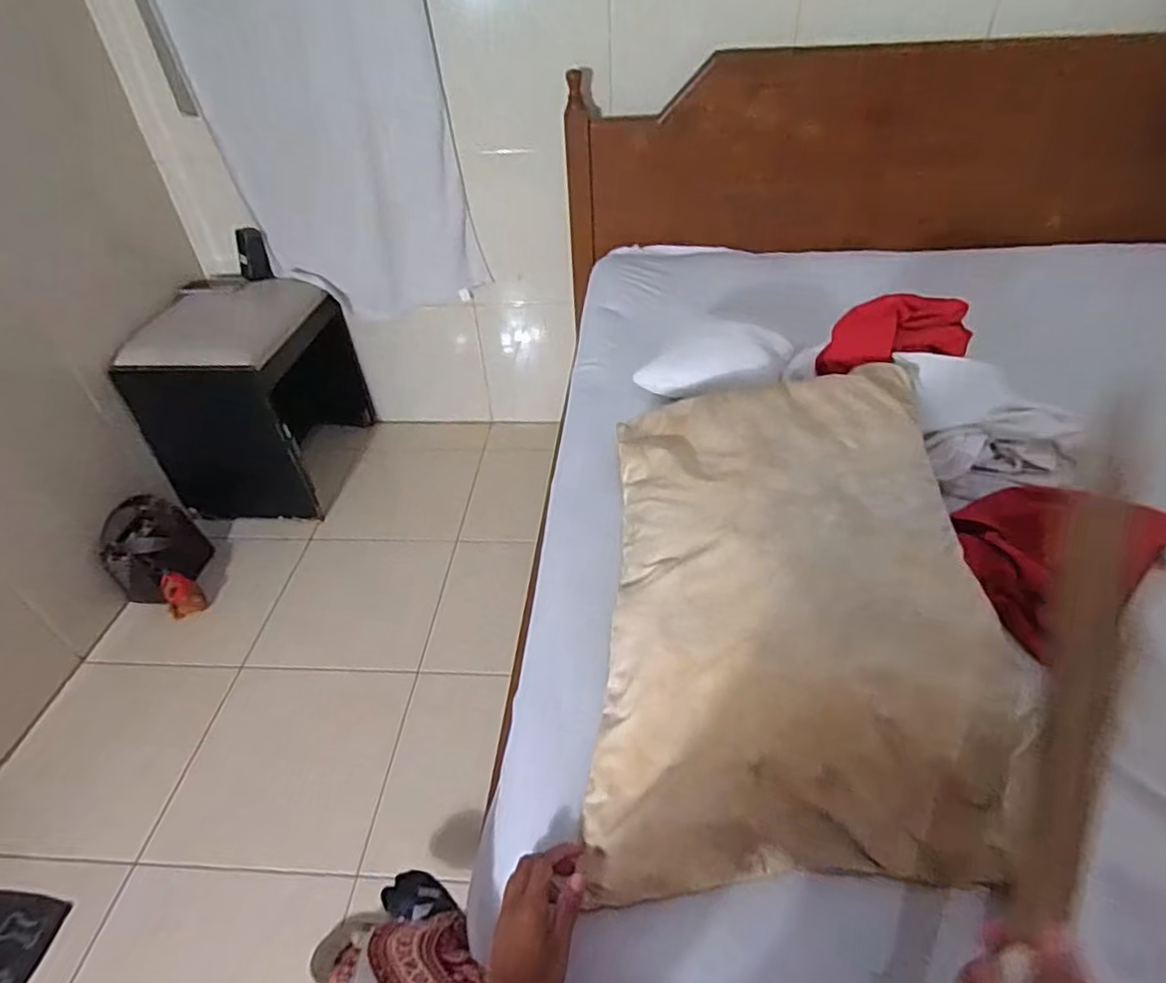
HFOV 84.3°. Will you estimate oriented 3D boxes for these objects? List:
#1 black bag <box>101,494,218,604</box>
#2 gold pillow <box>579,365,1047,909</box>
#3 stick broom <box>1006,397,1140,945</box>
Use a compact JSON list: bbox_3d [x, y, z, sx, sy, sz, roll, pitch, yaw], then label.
[{"bbox_3d":[-1.091,0.152,1.649,0.144,0.234,0.213,7,42,12],"label":"black bag"},{"bbox_3d":[0.212,0.092,0.695,0.351,0.153,0.582,3,41,7],"label":"gold pillow"},{"bbox_3d":[0.310,0.146,0.409,0.046,0.040,0.551,21,57,26],"label":"stick broom"}]

